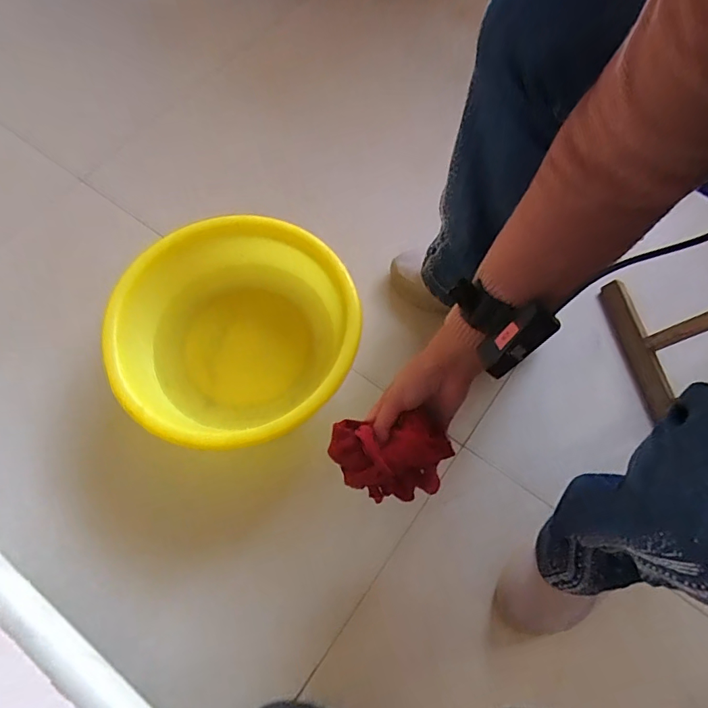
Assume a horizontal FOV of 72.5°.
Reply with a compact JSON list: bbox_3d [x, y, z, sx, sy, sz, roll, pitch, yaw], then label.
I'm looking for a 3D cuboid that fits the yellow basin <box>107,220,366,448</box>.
[{"bbox_3d":[-0.156,-0.018,0.684,0.307,0.135,0.314,0,67,0],"label":"yellow basin"}]

